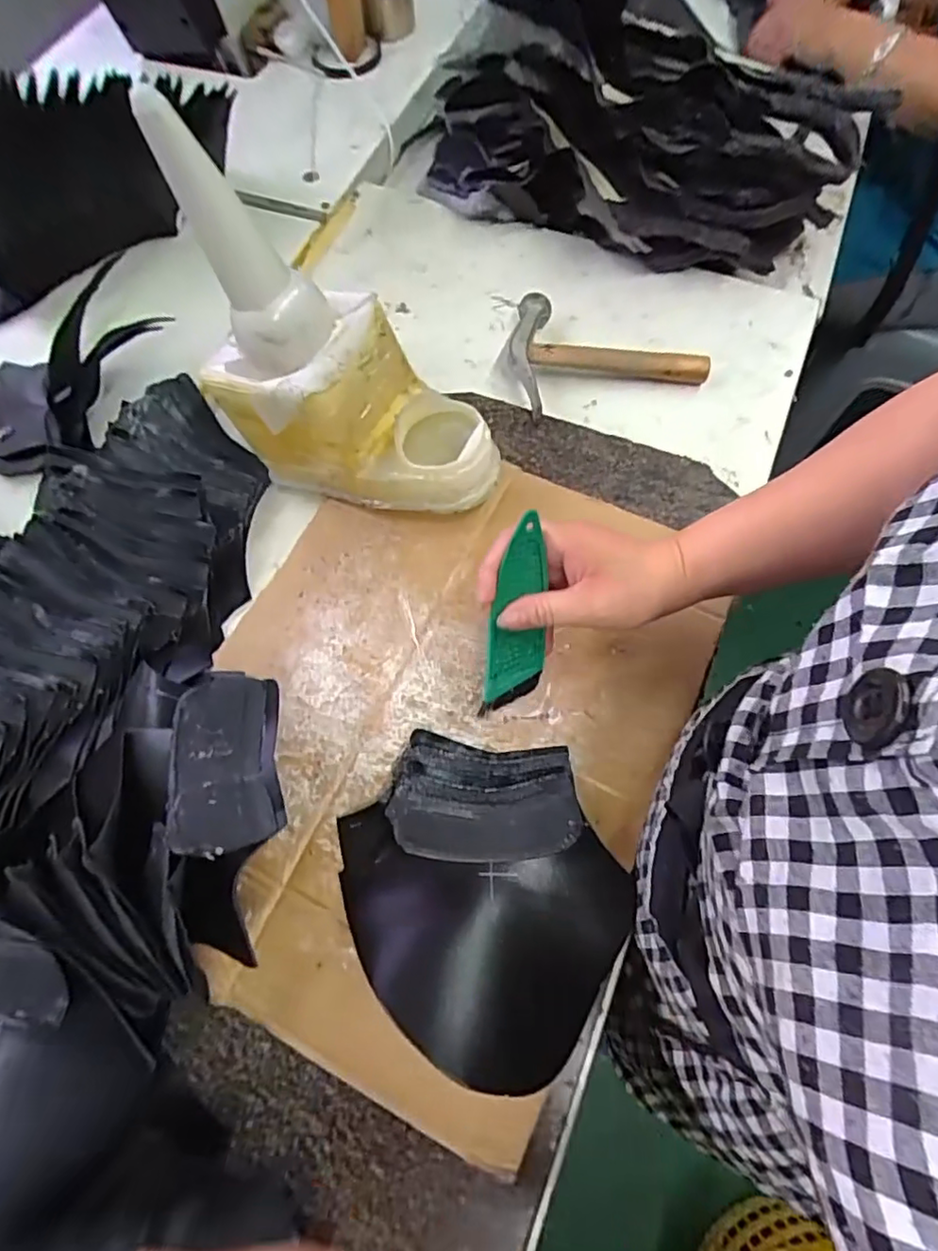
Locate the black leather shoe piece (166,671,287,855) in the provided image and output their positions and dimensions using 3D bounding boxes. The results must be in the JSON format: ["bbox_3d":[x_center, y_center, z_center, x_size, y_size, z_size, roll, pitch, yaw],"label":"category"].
[{"bbox_3d":[-0.140,0.076,0.347,0.058,0.022,0.122,-16,45,-7],"label":"black leather shoe piece"}]

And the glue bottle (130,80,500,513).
[{"bbox_3d":[-0.079,-0.183,0.421,0.208,0.232,0.097,20,72,11],"label":"glue bottle"}]

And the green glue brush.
[{"bbox_3d":[0.033,-0.001,0.382,0.042,0.125,0.007,-4,27,-23],"label":"green glue brush"}]

